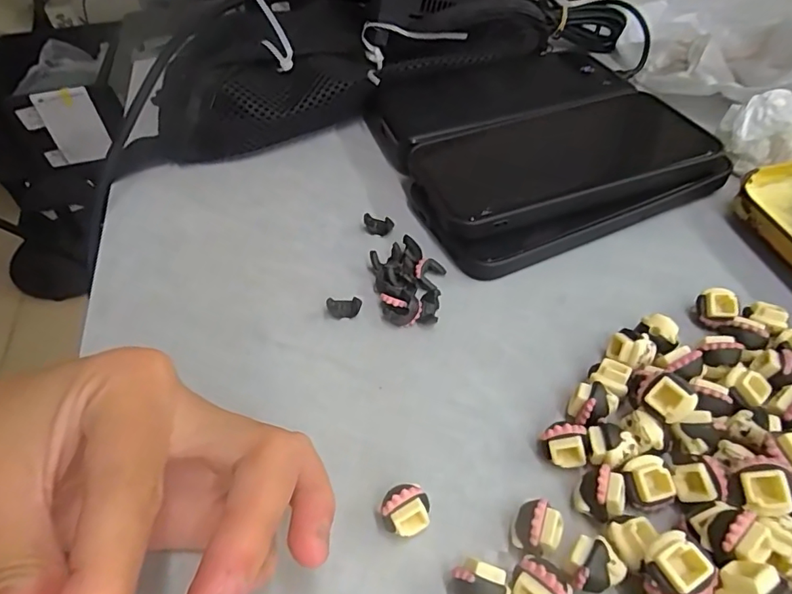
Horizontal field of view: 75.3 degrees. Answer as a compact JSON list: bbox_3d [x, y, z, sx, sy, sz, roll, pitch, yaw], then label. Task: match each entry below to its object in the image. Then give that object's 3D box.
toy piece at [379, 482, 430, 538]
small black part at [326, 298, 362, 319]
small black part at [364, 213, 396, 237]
[{"bbox_3d":[0.003,0.070,0.167,0.015,0.017,0.012,-25,49,-17],"label":"toy piece"},{"bbox_3d":[-0.023,0.005,0.234,0.015,0.011,0.005,1,47,7],"label":"small black part"},{"bbox_3d":[-0.009,-0.038,0.271,0.014,0.011,0.008,28,55,29],"label":"small black part"}]

